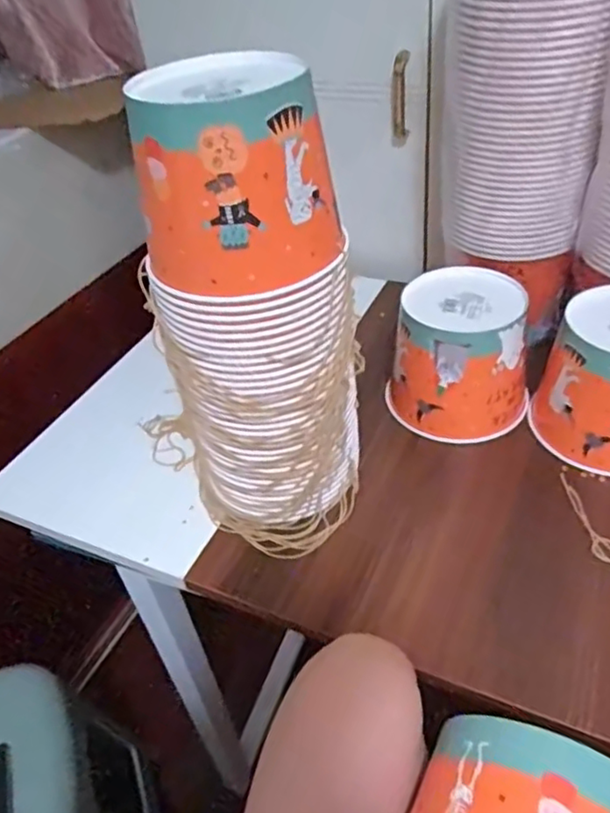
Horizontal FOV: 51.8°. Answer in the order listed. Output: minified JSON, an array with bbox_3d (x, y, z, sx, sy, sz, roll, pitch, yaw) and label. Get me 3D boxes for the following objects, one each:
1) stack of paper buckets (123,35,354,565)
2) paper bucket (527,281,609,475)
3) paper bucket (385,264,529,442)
[{"bbox_3d":[-0.045,-0.067,0.549,0.162,0.390,0.183,-15,42,-8],"label":"stack of paper buckets"},{"bbox_3d":[0.326,-0.026,0.643,0.142,0.129,0.145,-4,41,4],"label":"paper bucket"},{"bbox_3d":[0.169,-0.053,0.698,0.149,0.131,0.136,-5,41,3],"label":"paper bucket"}]

